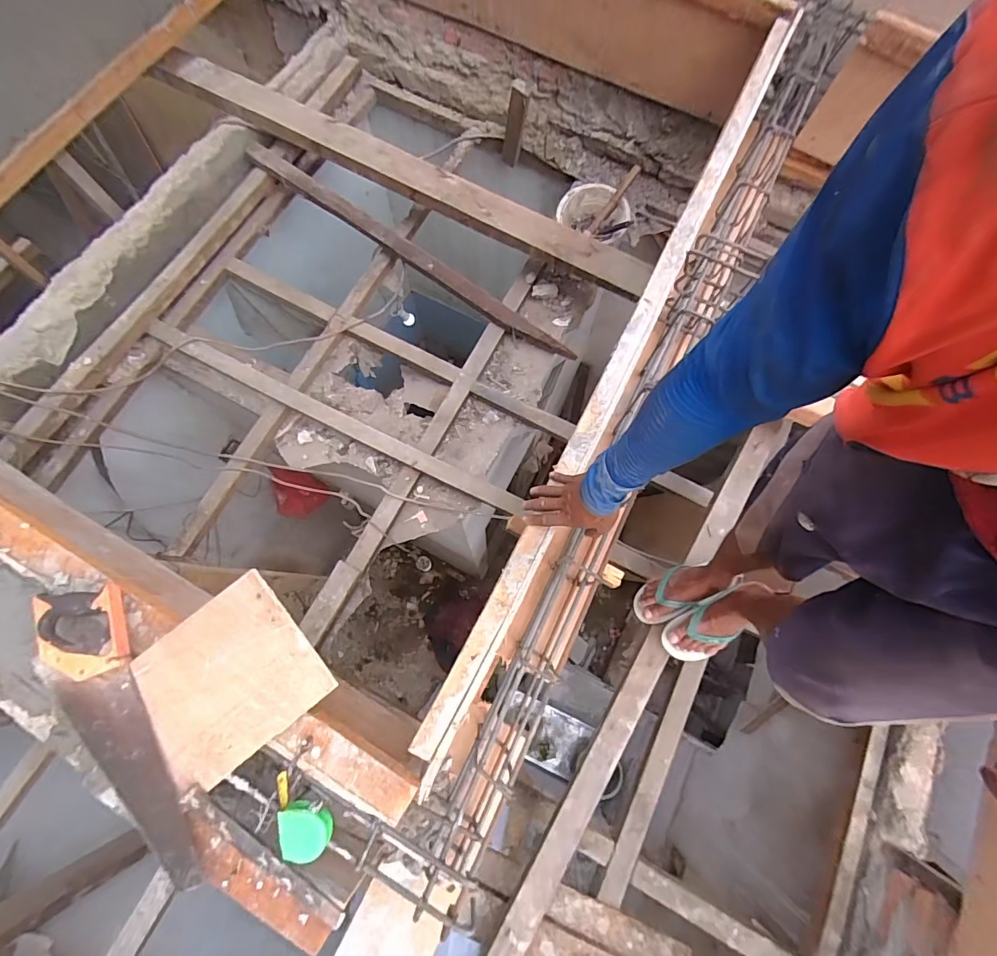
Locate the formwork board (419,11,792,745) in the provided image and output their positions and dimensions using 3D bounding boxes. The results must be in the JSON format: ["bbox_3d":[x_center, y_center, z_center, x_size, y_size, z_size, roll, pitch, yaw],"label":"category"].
[{"bbox_3d":[0.301,-0.338,0.882,0.067,0.037,1.736,26,75,7],"label":"formwork board"}]

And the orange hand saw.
[{"bbox_3d":[-0.537,0.353,0.631,0.120,0.052,0.448,-27,75,-9],"label":"orange hand saw"}]

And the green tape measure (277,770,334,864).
[{"bbox_3d":[-0.265,0.459,0.617,0.064,0.025,0.106,-7,75,-20],"label":"green tape measure"}]

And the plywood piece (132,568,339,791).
[{"bbox_3d":[-0.385,0.286,0.643,0.234,0.009,0.207,-37,87,-7],"label":"plywood piece"}]

